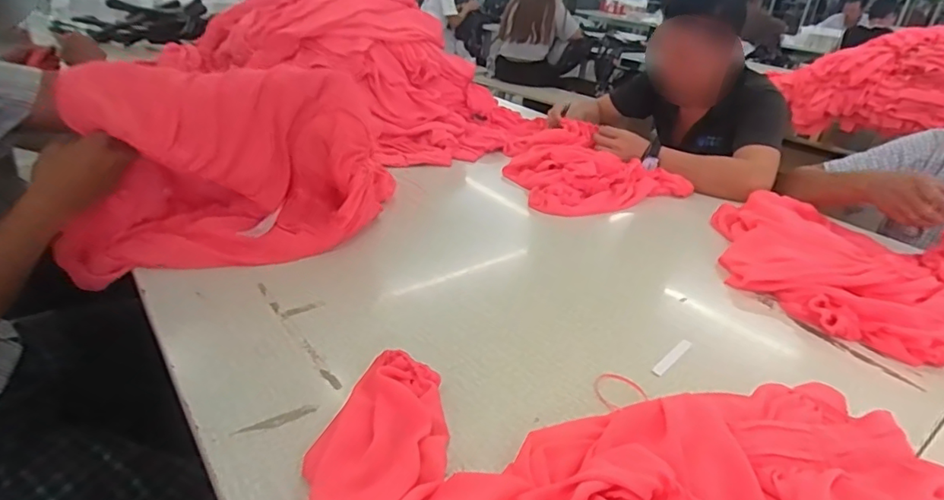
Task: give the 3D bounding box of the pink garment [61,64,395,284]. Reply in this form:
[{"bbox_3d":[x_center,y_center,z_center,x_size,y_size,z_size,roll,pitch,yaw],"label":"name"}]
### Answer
[{"bbox_3d":[-0.349,-0.141,0.820,0.447,0.235,0.220,-9,31,-24],"label":"pink garment"}]

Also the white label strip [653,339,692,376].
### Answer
[{"bbox_3d":[0.254,0.135,0.682,0.013,0.004,0.094,28,36,36],"label":"white label strip"}]

